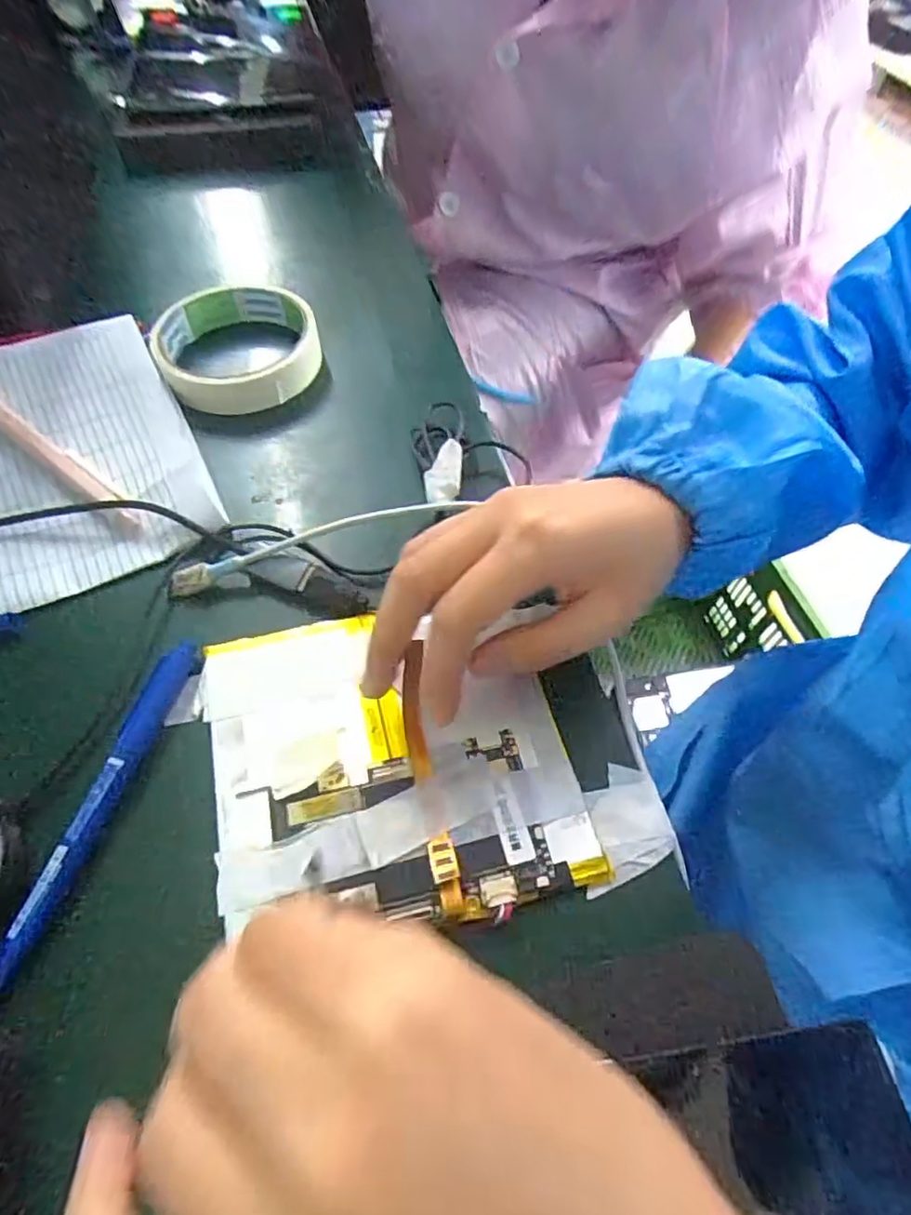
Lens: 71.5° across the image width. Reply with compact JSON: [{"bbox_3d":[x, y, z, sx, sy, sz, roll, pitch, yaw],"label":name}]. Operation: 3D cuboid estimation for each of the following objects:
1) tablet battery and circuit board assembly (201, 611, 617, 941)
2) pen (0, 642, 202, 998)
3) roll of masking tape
[{"bbox_3d":[-0.025,0.055,0.240,0.127,0.007,0.124,-12,58,-12],"label":"tablet battery and circuit board assembly"},{"bbox_3d":[-0.127,0.068,0.228,0.015,0.010,0.131,13,57,5],"label":"pen"},{"bbox_3d":[-0.126,-0.153,0.358,0.085,0.022,0.100,-26,62,-17],"label":"roll of masking tape"}]

